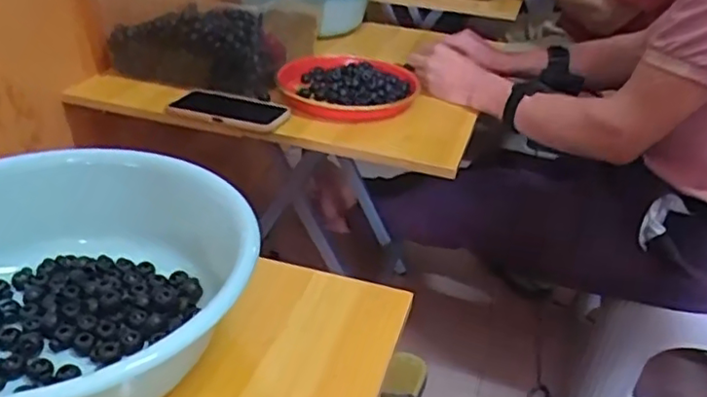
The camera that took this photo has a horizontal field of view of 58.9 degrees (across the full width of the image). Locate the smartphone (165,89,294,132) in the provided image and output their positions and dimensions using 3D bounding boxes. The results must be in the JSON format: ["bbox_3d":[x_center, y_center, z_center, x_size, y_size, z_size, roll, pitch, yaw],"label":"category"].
[{"bbox_3d":[-0.174,-0.126,0.881,0.164,0.014,0.087,14,33,16],"label":"smartphone"}]

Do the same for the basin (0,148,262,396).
[{"bbox_3d":[-0.213,0.065,0.462,0.265,0.119,0.250,3,31,-2],"label":"basin"}]

